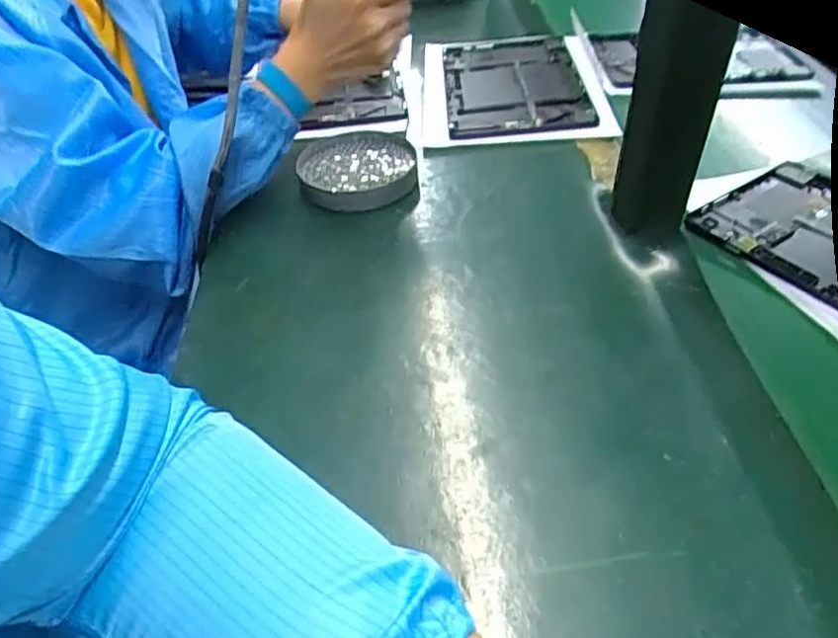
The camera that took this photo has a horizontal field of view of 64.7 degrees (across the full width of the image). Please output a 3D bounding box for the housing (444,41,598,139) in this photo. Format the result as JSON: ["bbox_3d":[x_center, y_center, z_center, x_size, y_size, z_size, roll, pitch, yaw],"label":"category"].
[{"bbox_3d":[0.105,-0.273,0.766,0.146,0.014,0.231,-4,42,2],"label":"housing"}]

